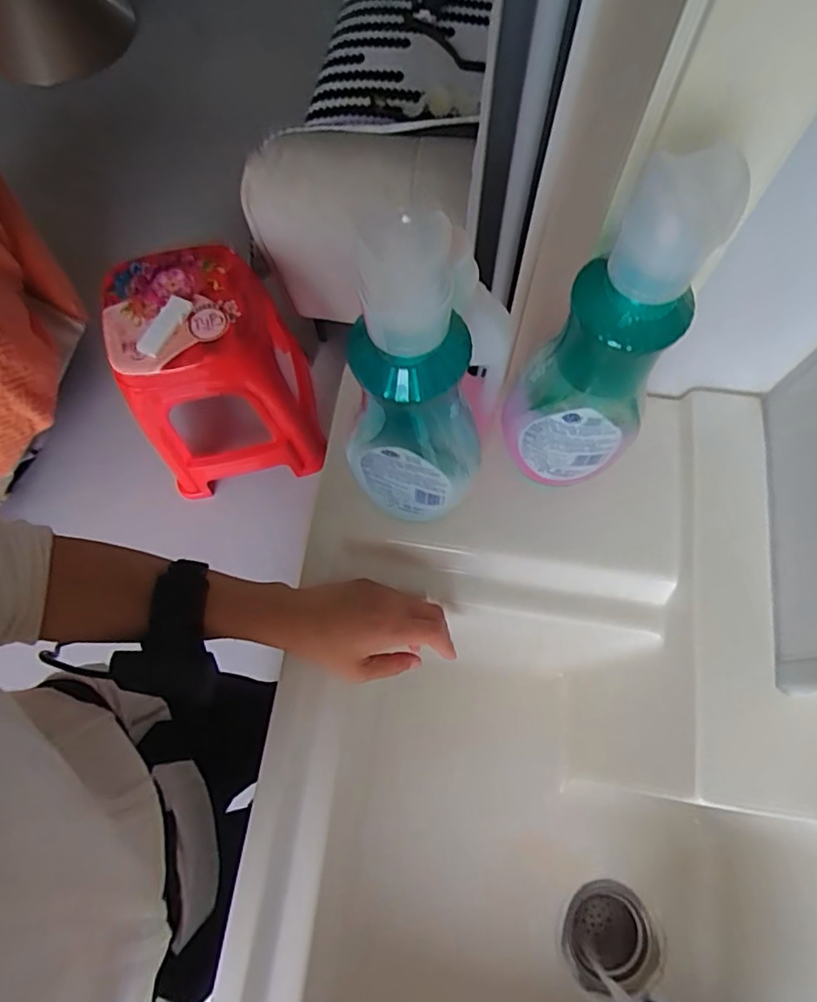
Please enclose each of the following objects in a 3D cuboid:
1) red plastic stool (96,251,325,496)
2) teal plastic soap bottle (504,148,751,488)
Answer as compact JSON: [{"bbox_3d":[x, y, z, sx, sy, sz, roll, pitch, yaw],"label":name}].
[{"bbox_3d":[-0.420,-0.263,1.302,0.318,0.460,0.328,-9,71,-1],"label":"red plastic stool"},{"bbox_3d":[0.122,-0.087,0.371,0.078,0.262,0.081,-1,71,2],"label":"teal plastic soap bottle"}]

